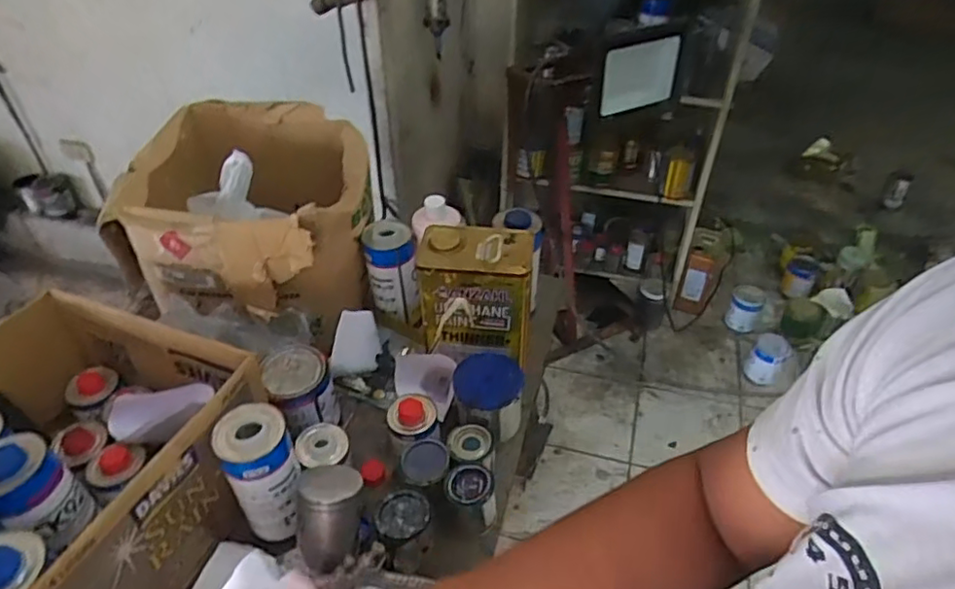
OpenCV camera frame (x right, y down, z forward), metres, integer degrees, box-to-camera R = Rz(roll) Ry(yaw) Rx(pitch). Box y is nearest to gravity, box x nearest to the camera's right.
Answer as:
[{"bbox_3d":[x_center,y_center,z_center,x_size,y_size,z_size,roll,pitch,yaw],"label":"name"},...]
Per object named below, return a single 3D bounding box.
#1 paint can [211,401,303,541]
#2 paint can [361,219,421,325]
[{"bbox_3d":[-0.268,0.228,0.777,0.074,0.181,0.080,0,41,0],"label":"paint can"},{"bbox_3d":[-0.148,-0.036,1.057,0.083,0.160,0.083,-8,42,-10],"label":"paint can"}]

